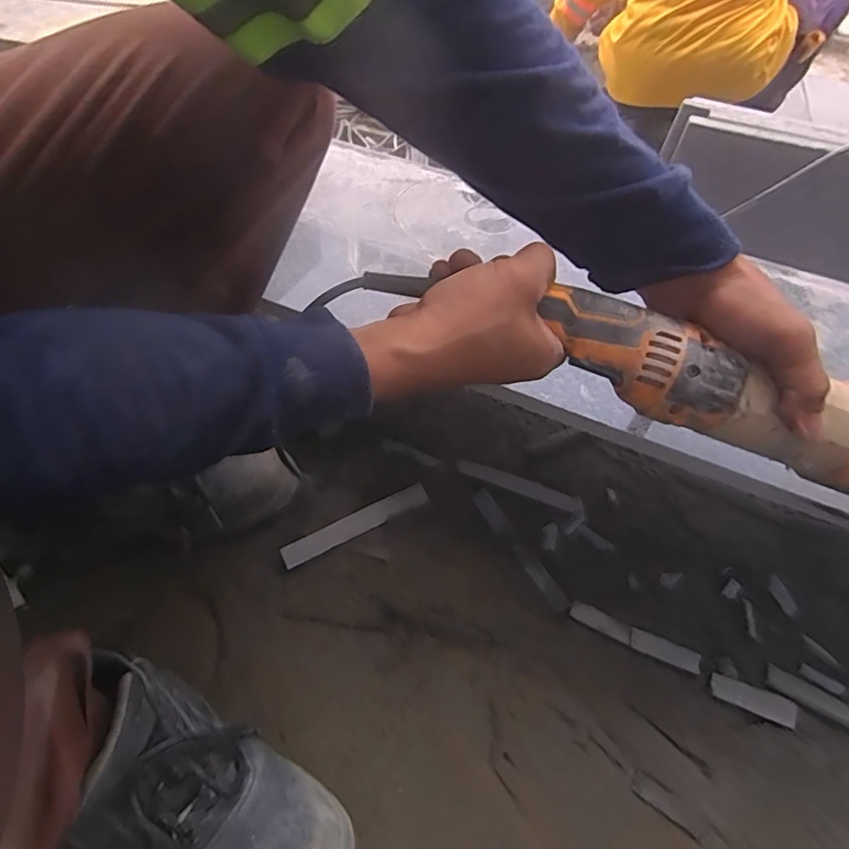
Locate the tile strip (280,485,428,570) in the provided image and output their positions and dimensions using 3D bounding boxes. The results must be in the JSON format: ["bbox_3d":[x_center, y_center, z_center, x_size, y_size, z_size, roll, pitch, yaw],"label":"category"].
[{"bbox_3d":[-0.076,0.109,0.598,0.173,0.012,0.029,-23,54,-23],"label":"tile strip"}]

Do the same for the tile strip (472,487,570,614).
[{"bbox_3d":[0.104,0.139,0.600,0.021,0.004,0.158,-30,64,-13],"label":"tile strip"}]

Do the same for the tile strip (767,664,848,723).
[{"bbox_3d":[0.404,0.276,0.507,0.150,0.009,0.023,25,51,18],"label":"tile strip"}]

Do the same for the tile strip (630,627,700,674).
[{"bbox_3d":[0.240,0.227,0.537,0.066,0.007,0.020,20,50,14],"label":"tile strip"}]

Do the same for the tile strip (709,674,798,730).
[{"bbox_3d":[0.314,0.261,0.510,0.077,0.010,0.025,19,49,12],"label":"tile strip"}]

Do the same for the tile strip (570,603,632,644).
[{"bbox_3d":[0.182,0.206,0.556,0.062,0.005,0.018,23,50,15],"label":"tile strip"}]

